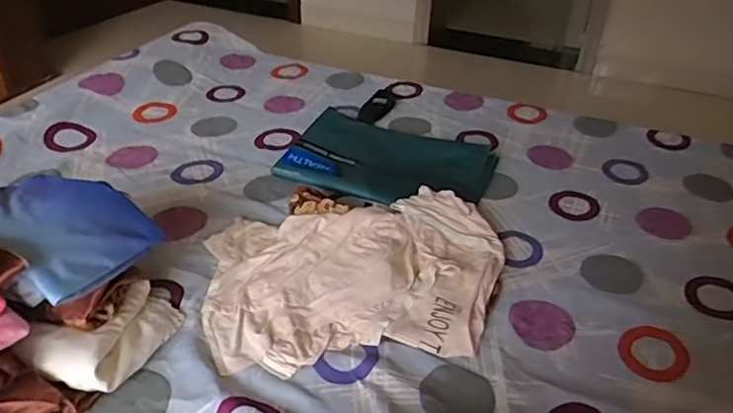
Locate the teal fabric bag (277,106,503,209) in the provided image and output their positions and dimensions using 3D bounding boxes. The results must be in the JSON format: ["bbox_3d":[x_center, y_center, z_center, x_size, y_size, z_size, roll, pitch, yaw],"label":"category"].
[{"bbox_3d":[0.046,-0.090,1.155,0.381,0.037,0.265,15,38,15],"label":"teal fabric bag"}]

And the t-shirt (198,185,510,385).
[{"bbox_3d":[-0.011,0.096,0.884,0.435,0.047,0.306,-3,37,-9],"label":"t-shirt"}]

